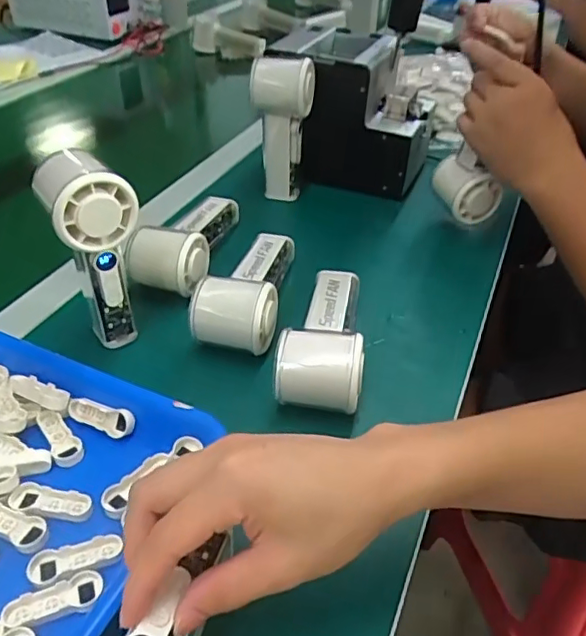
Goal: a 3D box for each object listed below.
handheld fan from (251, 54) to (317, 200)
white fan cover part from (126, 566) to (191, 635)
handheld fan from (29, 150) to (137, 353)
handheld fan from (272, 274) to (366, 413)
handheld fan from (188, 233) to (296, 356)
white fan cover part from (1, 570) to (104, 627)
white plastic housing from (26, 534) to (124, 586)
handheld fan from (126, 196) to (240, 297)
[{"bbox_3d":[-0.012,-0.195,0.628,0.068,0.160,0.047,-1,39,-2],"label":"handheld fan"},{"bbox_3d":[-0.060,0.135,0.256,0.017,0.006,0.050,14,37,13],"label":"white fan cover part"},{"bbox_3d":[-0.150,-0.047,0.440,0.056,0.155,0.065,-21,44,-24],"label":"handheld fan"},{"bbox_3d":[0.026,0.013,0.462,0.061,0.055,0.148,6,39,7],"label":"handheld fan"},{"bbox_3d":[-0.037,-0.030,0.505,0.065,0.061,0.151,8,40,9],"label":"handheld fan"},{"bbox_3d":[-0.128,0.151,0.308,0.050,0.005,0.017,-12,42,-18],"label":"white fan cover part"},{"bbox_3d":[-0.123,0.136,0.323,0.049,0.005,0.020,-8,41,-13],"label":"white plastic housing"},{"bbox_3d":[-0.103,-0.076,0.559,0.067,0.053,0.151,8,40,10],"label":"handheld fan"}]

